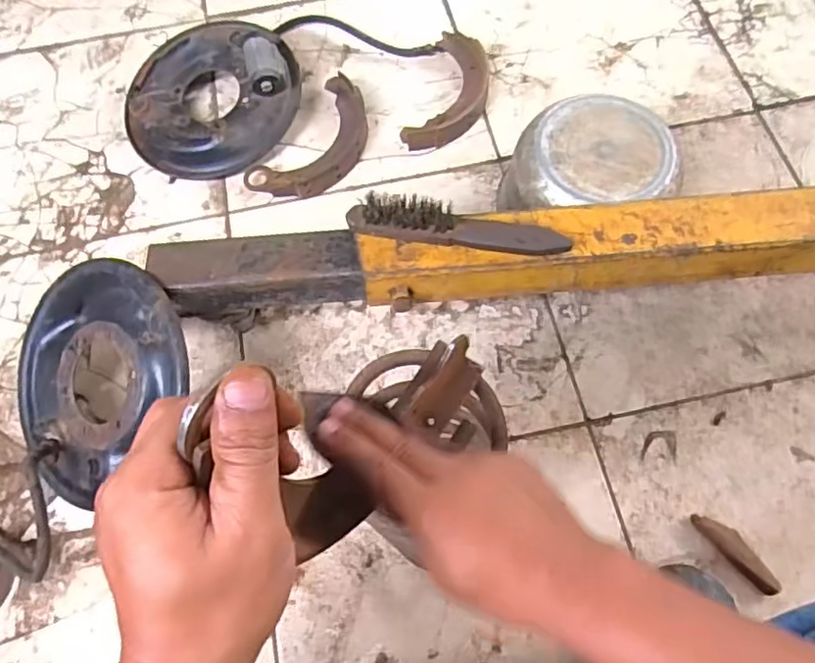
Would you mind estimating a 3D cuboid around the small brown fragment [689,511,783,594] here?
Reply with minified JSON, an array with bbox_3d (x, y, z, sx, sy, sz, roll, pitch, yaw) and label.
[{"bbox_3d":[0.363,0.241,0.677,0.028,0.018,0.105,-39,72,-12],"label":"small brown fragment"}]

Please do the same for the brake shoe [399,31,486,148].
[{"bbox_3d":[0.072,-0.363,0.927,0.097,0.038,0.227,16,70,8],"label":"brake shoe"}]

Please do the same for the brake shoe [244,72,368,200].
[{"bbox_3d":[-0.128,-0.272,0.898,0.117,0.033,0.220,33,73,14],"label":"brake shoe"}]

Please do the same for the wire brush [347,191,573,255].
[{"bbox_3d":[0.053,-0.112,0.640,0.225,0.049,0.035,6,67,4],"label":"wire brush"}]

